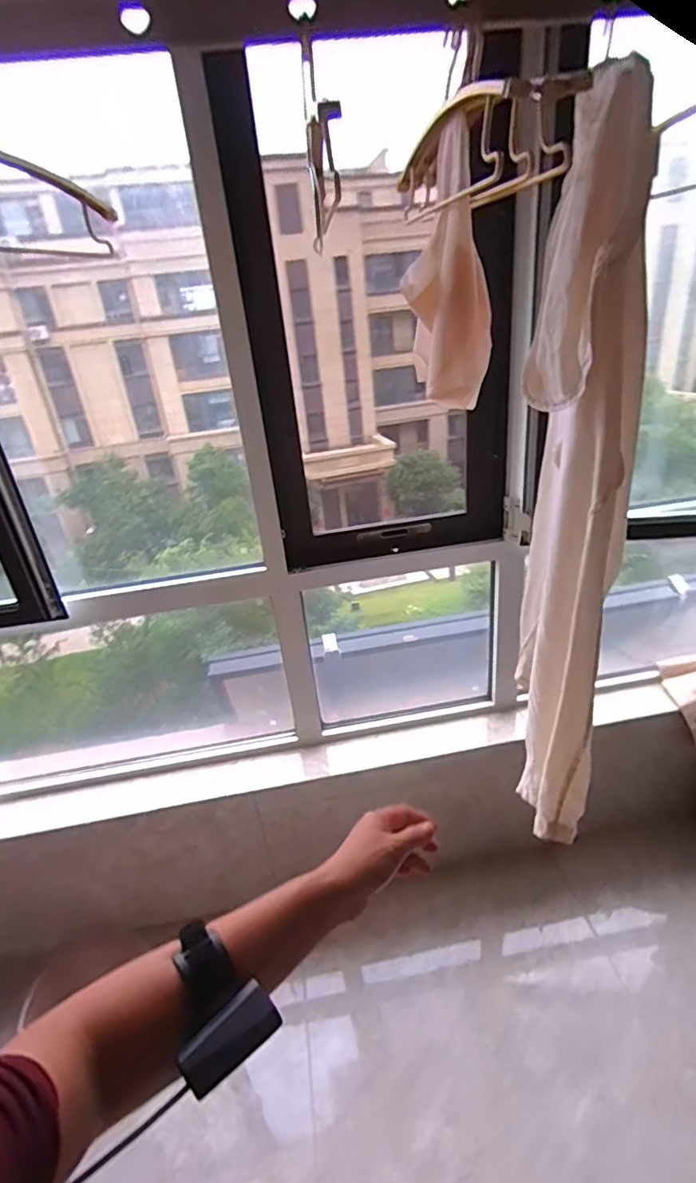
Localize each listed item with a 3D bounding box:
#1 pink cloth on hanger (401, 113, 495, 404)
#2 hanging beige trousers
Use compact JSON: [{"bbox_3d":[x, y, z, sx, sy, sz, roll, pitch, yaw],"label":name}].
[{"bbox_3d":[0.119,-0.366,0.625,0.095,0.275,0.073,-2,27,8],"label":"pink cloth on hanger"},{"bbox_3d":[0.246,-0.056,0.588,0.102,0.761,0.100,4,29,18],"label":"hanging beige trousers"}]

